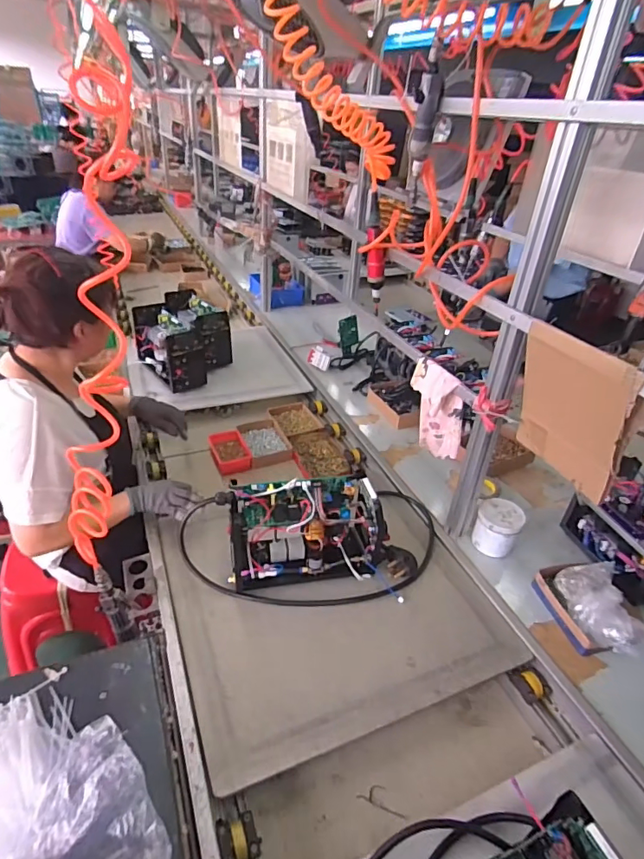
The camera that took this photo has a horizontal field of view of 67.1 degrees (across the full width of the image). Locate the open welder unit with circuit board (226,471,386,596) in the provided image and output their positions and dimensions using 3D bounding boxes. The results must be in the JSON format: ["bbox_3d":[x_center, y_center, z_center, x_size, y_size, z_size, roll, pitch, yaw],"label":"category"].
[{"bbox_3d":[-0.030,0.208,0.979,0.289,0.202,0.127,-3,35,-11],"label":"open welder unit with circuit board"}]

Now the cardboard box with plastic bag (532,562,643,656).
[{"bbox_3d":[0.520,0.344,0.933,0.131,0.102,0.202,1,35,-6],"label":"cardboard box with plastic bag"}]

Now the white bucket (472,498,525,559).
[{"bbox_3d":[0.388,0.222,1.077,0.092,0.102,0.095,3,35,-2],"label":"white bucket"}]

